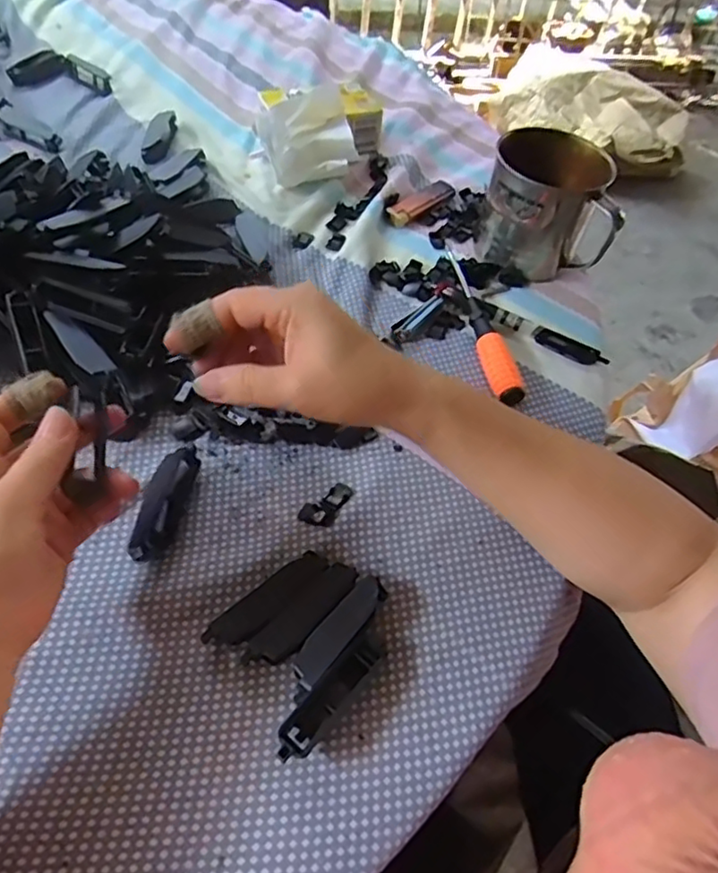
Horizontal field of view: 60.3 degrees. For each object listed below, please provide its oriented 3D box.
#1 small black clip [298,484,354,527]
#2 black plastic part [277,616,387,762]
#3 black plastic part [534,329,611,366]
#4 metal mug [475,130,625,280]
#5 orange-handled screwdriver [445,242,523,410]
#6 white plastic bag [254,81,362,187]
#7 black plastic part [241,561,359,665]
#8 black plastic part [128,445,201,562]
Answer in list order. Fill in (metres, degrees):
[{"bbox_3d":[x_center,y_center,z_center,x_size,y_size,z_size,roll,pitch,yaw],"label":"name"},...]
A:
[{"bbox_3d":[-0.020,0.040,0.377,0.021,0.004,0.035,28,57,13],"label":"small black clip"},{"bbox_3d":[-0.012,0.126,0.311,0.017,0.019,0.079,35,58,17],"label":"black plastic part"},{"bbox_3d":[0.161,-0.067,0.468,0.055,0.007,0.016,23,55,9],"label":"black plastic part"},{"bbox_3d":[0.156,-0.190,0.503,0.103,0.083,0.090,18,55,6],"label":"metal mug"},{"bbox_3d":[0.089,-0.096,0.471,0.018,0.019,0.163,-7,56,-11],"label":"orange-handled screwdriver"},{"bbox_3d":[-0.047,-0.271,0.558,0.085,0.063,0.075,-2,55,-8],"label":"white plastic bag"},{"bbox_3d":[-0.030,0.097,0.335,0.072,0.009,0.020,-36,66,-27],"label":"black plastic part"},{"bbox_3d":[-0.113,0.038,0.362,0.018,0.020,0.070,12,54,2],"label":"black plastic part"}]

